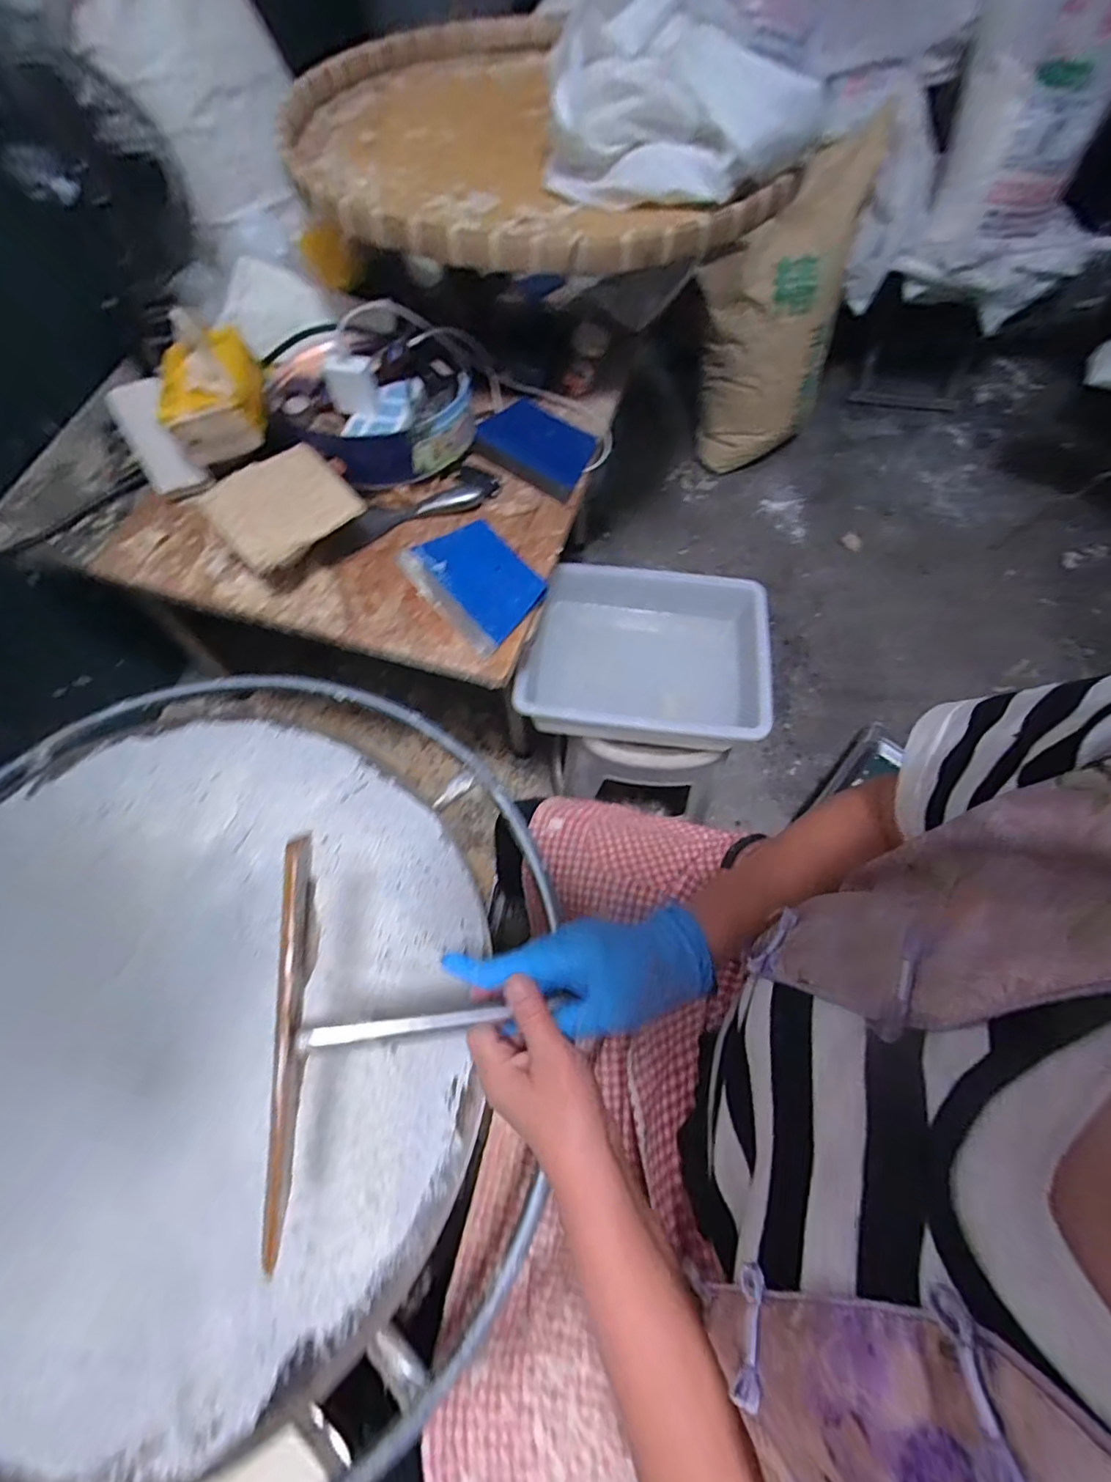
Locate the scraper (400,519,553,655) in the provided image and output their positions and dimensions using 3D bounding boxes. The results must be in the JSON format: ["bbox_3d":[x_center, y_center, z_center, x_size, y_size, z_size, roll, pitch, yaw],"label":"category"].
[{"bbox_3d":[-0.101,-0.204,0.684,0.119,0.023,0.181,-36,71,-17],"label":"scraper"}]

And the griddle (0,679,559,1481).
[{"bbox_3d":[-0.328,0.247,0.488,0.610,0.061,0.671,0,65,-1],"label":"griddle"}]

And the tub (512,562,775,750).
[{"bbox_3d":[0.132,-0.131,0.845,0.342,0.136,0.268,7,65,2],"label":"tub"}]

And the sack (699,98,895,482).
[{"bbox_3d":[0.512,-0.990,1.329,0.303,0.602,0.214,-18,66,-10],"label":"sack"}]

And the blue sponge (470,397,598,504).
[{"bbox_3d":[-0.026,-0.430,0.784,0.163,0.019,0.127,30,68,12],"label":"blue sponge"}]

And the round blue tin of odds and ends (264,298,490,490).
[{"bbox_3d":[-0.247,-0.474,0.751,0.289,0.106,0.275,-9,65,-5],"label":"round blue tin of odds and ends"}]

